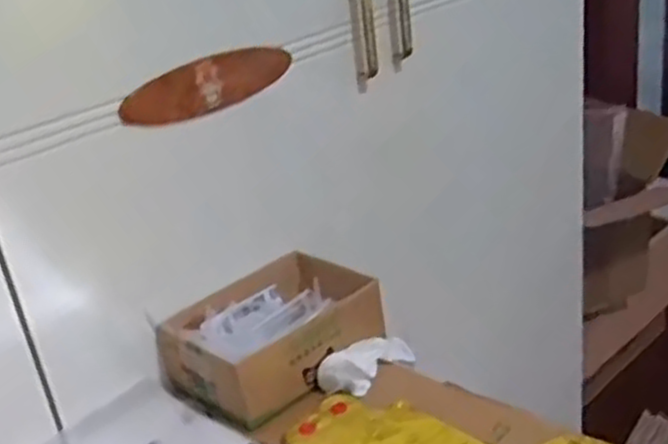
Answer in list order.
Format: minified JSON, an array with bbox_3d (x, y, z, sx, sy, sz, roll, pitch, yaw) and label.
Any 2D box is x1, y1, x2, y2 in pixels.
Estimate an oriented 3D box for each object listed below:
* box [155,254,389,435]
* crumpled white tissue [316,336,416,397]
[{"bbox_3d":[-0.059,0.107,0.758,0.147,0.062,0.184,15,33,41],"label":"box"},{"bbox_3d":[0.035,0.131,0.743,0.037,0.031,0.114,15,20,40],"label":"crumpled white tissue"}]

